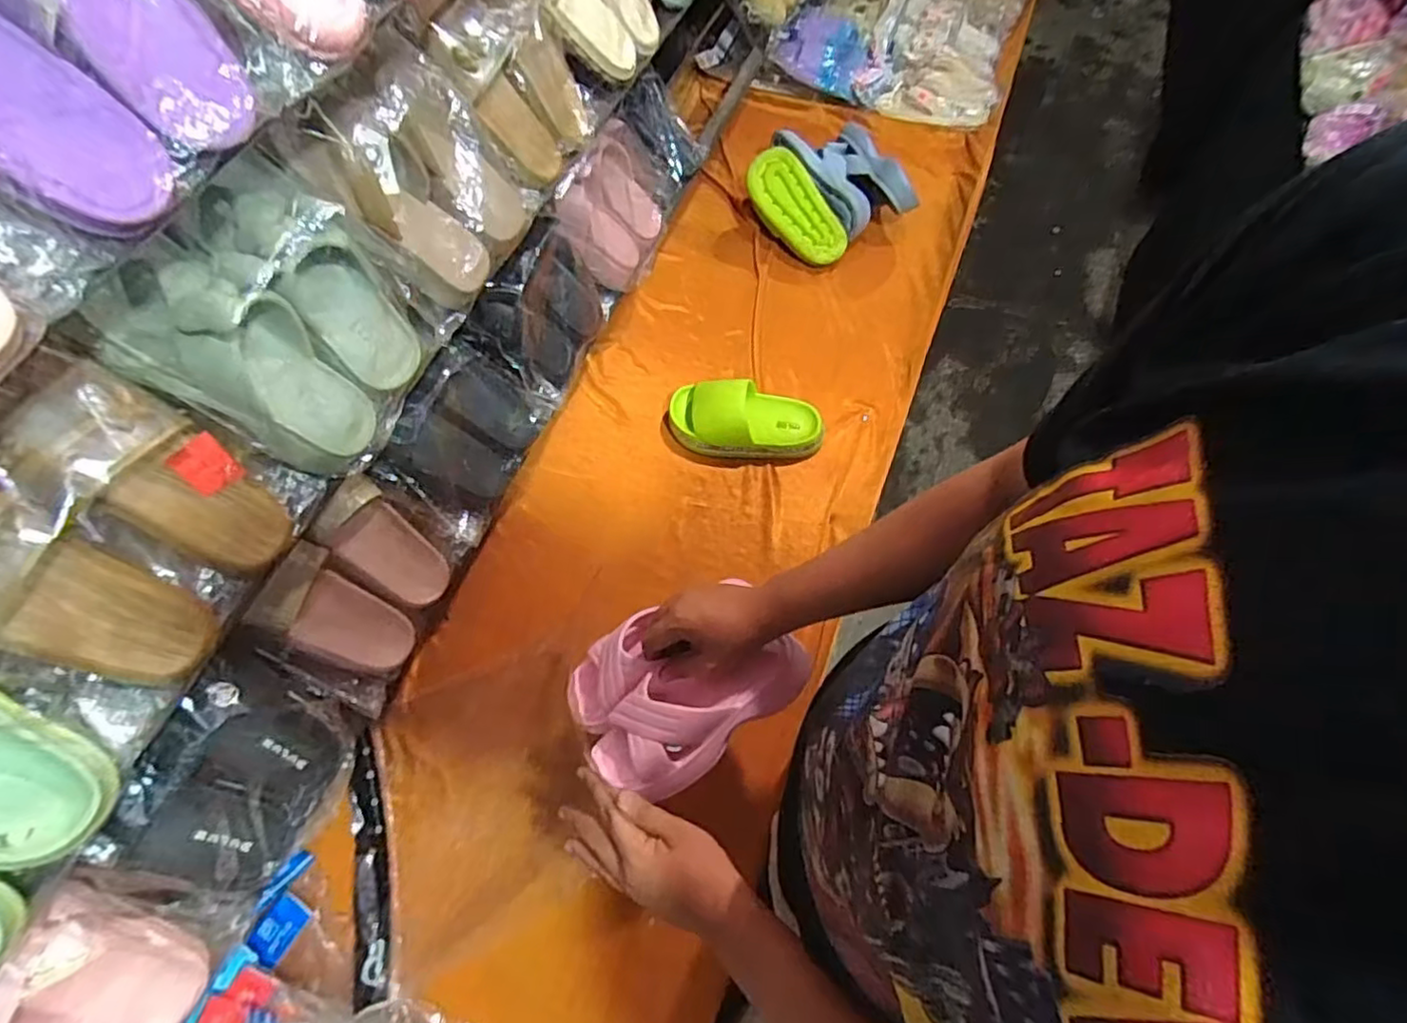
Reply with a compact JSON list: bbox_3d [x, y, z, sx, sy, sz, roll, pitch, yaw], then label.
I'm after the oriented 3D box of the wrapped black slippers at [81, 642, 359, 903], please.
[{"bbox_3d":[-0.453,0.255,0.627,0.074,0.204,0.198,9,52,30],"label":"wrapped black slippers"}]

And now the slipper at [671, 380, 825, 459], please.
[{"bbox_3d":[0.062,-0.138,0.974,0.225,0.058,0.101,3,64,5],"label":"slipper"}]

